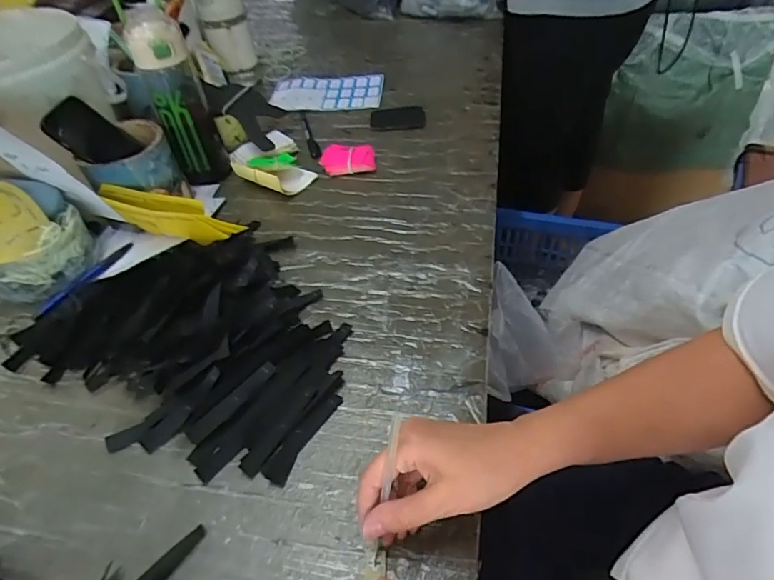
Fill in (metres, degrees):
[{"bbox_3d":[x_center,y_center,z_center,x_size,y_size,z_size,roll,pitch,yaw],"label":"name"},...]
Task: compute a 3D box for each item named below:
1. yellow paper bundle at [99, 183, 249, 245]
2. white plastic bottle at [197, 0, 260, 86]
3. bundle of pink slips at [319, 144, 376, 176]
[{"bbox_3d":[-0.260,-0.085,0.605,0.174,0.069,0.028,9,48,14],"label":"yellow paper bundle"},{"bbox_3d":[-0.281,-0.454,0.884,0.072,0.159,0.075,-14,47,-8],"label":"white plastic bottle"},{"bbox_3d":[-0.057,-0.191,0.714,0.079,0.024,0.054,-3,46,3],"label":"bundle of pink slips"}]

